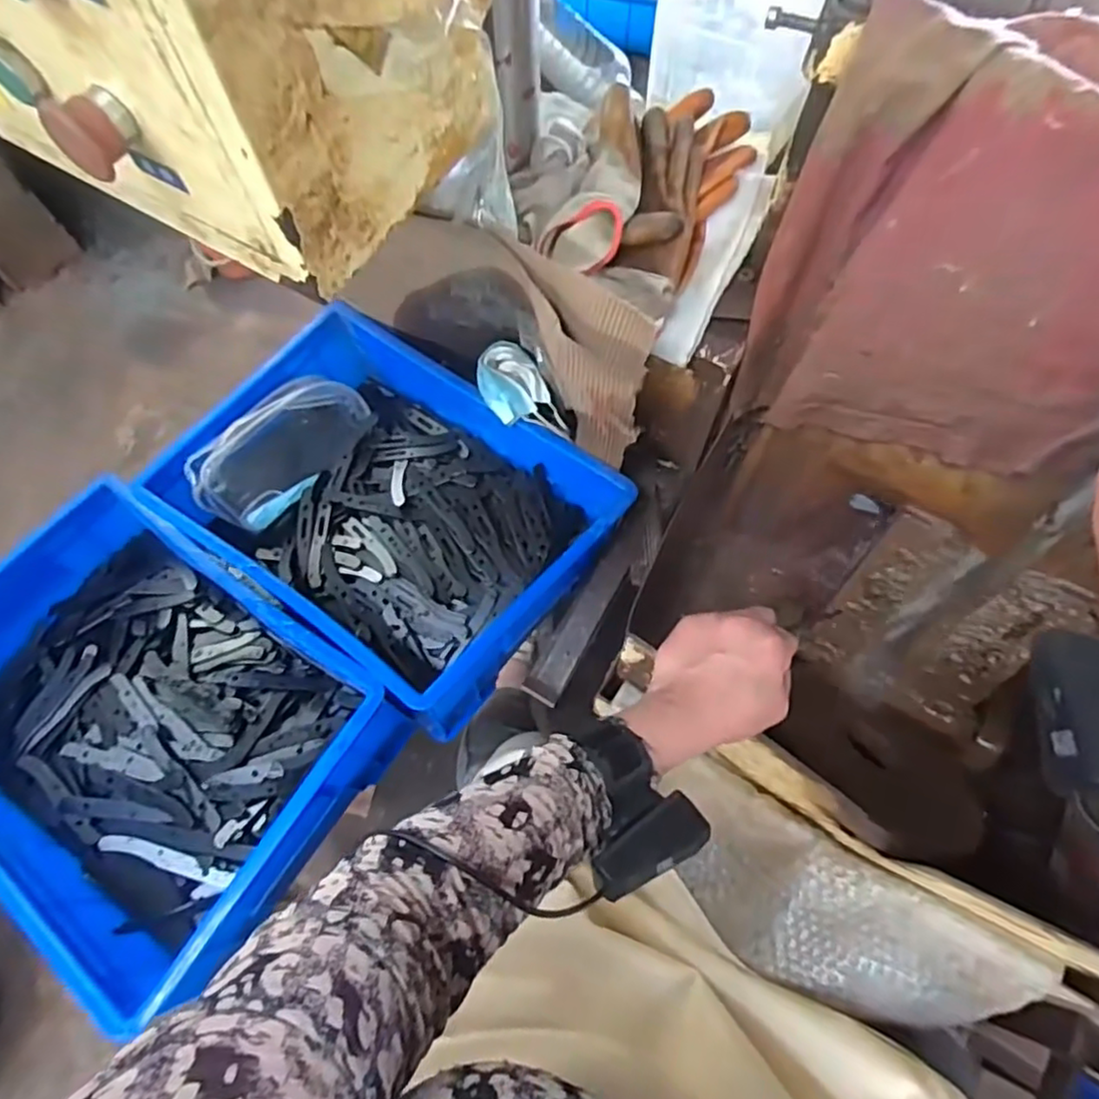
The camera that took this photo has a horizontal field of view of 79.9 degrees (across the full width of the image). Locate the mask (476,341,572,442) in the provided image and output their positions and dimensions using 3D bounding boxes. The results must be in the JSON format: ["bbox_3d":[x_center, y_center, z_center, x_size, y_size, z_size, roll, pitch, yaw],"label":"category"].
[{"bbox_3d":[-0.030,-0.154,0.659,0.051,0.063,0.095,-37,72,-13],"label":"mask"}]

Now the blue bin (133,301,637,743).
[{"bbox_3d":[-0.164,-0.045,0.698,0.402,0.127,0.298,36,72,14],"label":"blue bin"}]

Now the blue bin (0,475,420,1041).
[{"bbox_3d":[-0.379,0.152,0.608,0.401,0.124,0.299,33,72,13],"label":"blue bin"}]

